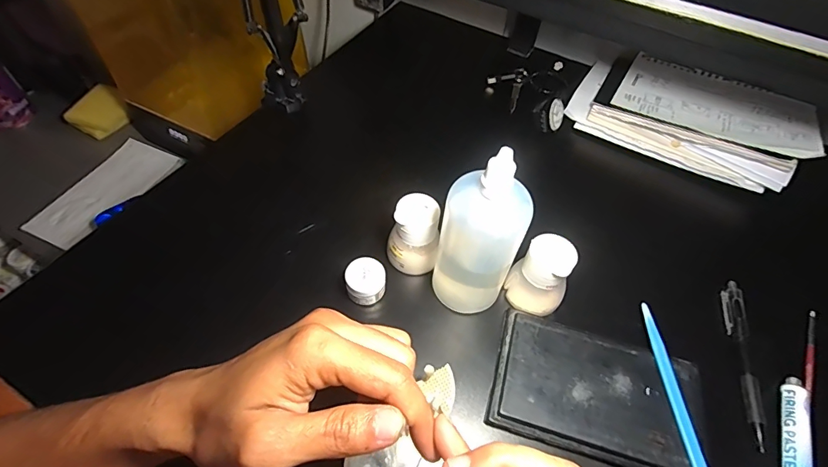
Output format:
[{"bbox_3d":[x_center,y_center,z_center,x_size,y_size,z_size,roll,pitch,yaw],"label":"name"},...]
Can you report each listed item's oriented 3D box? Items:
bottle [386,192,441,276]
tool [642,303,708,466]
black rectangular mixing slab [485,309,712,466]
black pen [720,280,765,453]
[{"bbox_3d":[0.000,0.001,0.372,0.043,0.058,0.043,4,56,1],"label":"bottle"},{"bbox_3d":[0.195,0.116,0.321,0.011,0.007,0.137,2,56,0],"label":"tool"},{"bbox_3d":[0.140,0.118,0.322,0.154,0.007,0.094,15,57,9],"label":"black rectangular mixing slab"},{"bbox_3d":[0.270,0.100,0.353,0.013,0.014,0.144,15,57,9],"label":"black pen"}]

